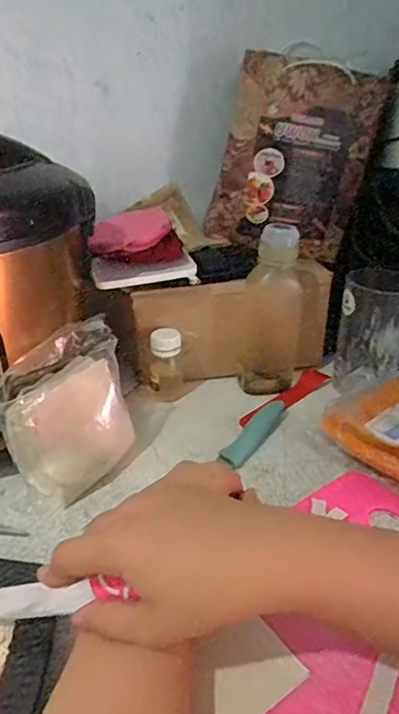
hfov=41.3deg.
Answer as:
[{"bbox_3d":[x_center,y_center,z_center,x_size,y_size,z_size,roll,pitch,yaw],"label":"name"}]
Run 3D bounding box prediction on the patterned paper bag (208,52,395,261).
[{"bbox_3d":[0.108,-0.215,0.587,0.160,0.201,0.034,12,22,-6],"label":"patterned paper bag"}]

